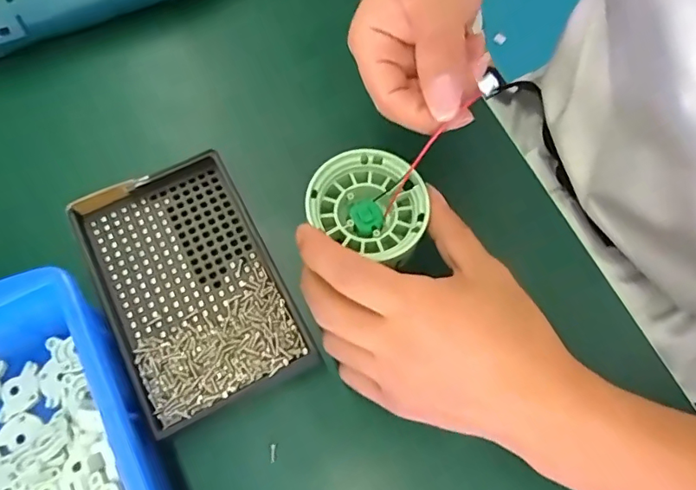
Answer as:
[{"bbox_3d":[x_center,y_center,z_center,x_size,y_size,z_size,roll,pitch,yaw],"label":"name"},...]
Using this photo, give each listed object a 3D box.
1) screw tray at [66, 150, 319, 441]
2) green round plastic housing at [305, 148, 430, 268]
[{"bbox_3d":[-0.088,0.021,0.278,0.090,0.012,0.139,-27,72,-10],"label":"screw tray"},{"bbox_3d":[0.013,-0.022,0.270,0.062,0.019,0.052,28,72,10],"label":"green round plastic housing"}]

